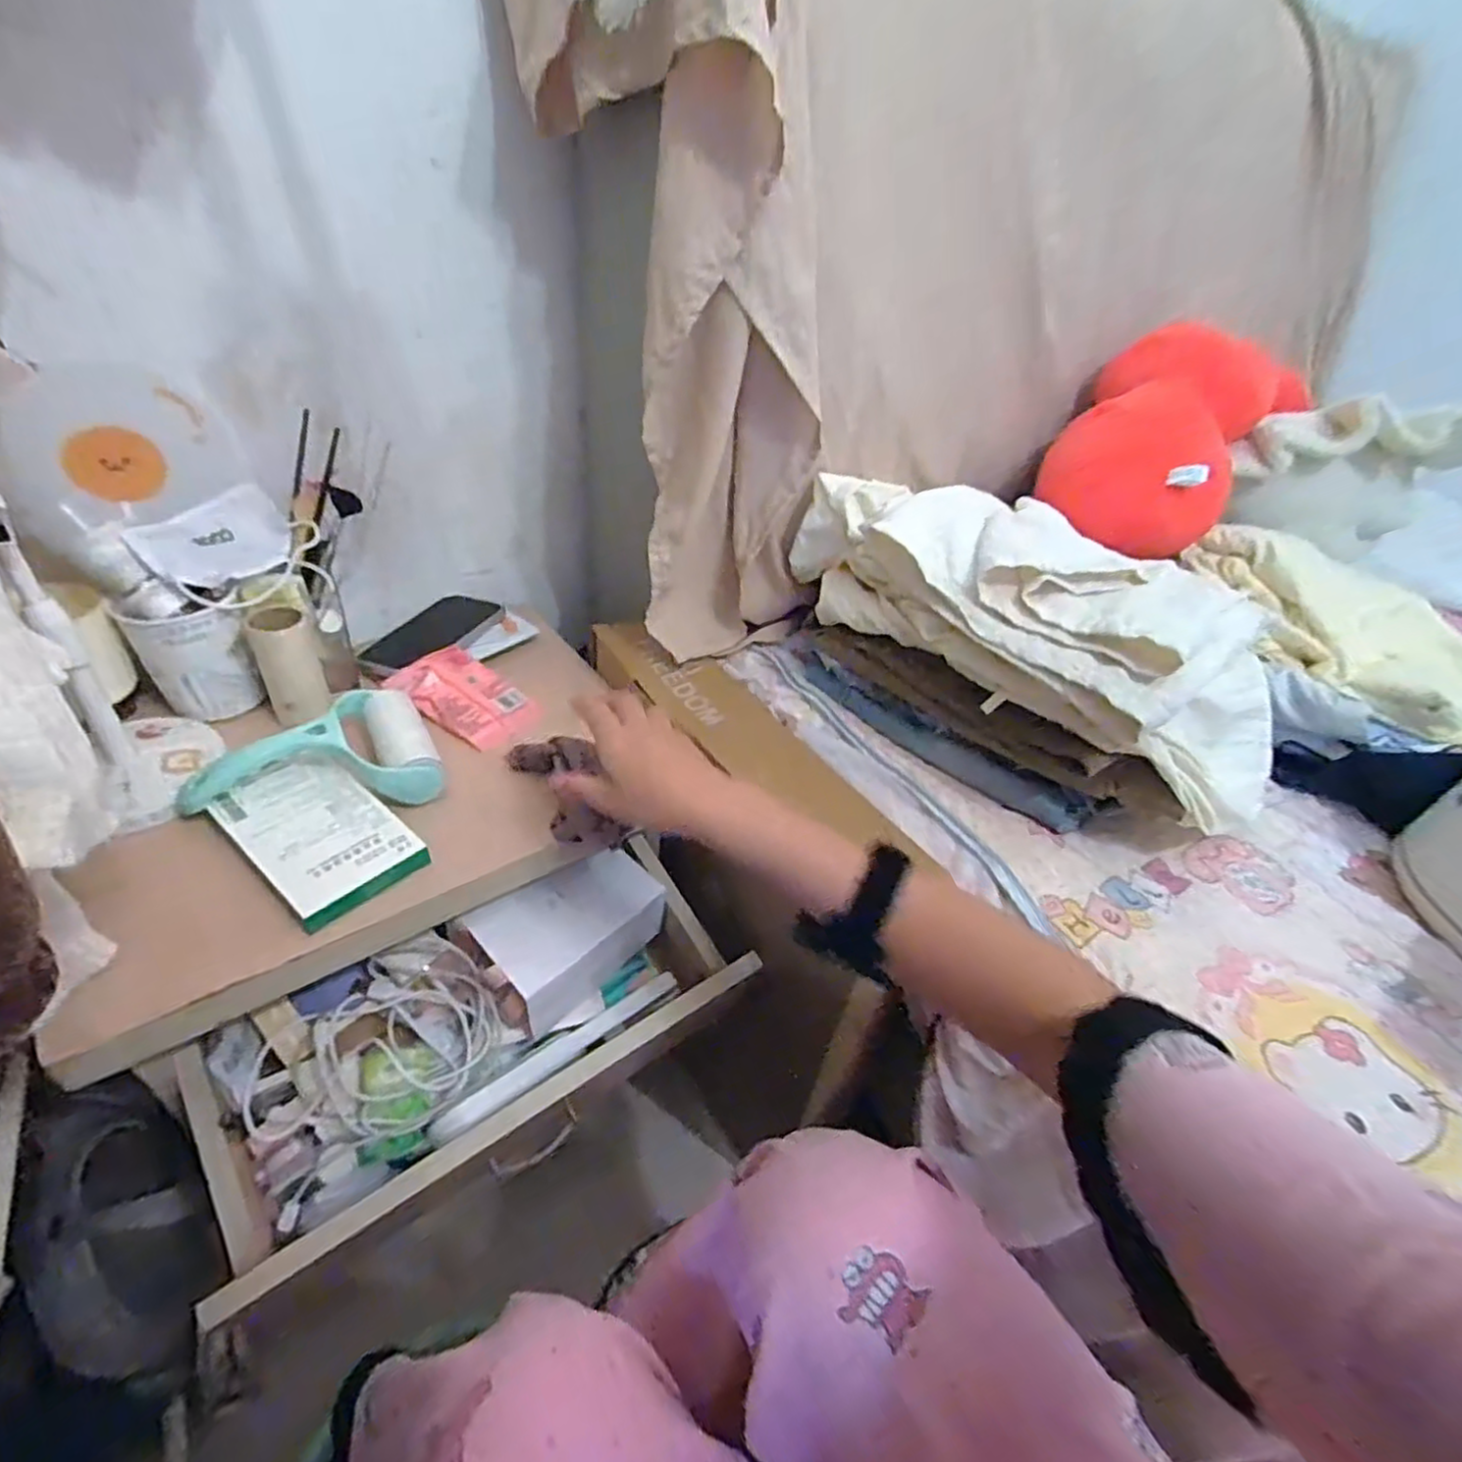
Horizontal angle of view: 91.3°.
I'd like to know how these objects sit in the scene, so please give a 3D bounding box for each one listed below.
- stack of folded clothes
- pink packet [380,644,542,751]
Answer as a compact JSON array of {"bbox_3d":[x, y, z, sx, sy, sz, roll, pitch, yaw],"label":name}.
[{"bbox_3d":[0.250,-0.080,0.611,0.220,0.173,0.375,-28,50,-36],"label":"stack of folded clothes"},{"bbox_3d":[-0.239,-0.033,0.652,0.124,0.024,0.077,24,41,19],"label":"pink packet"}]

